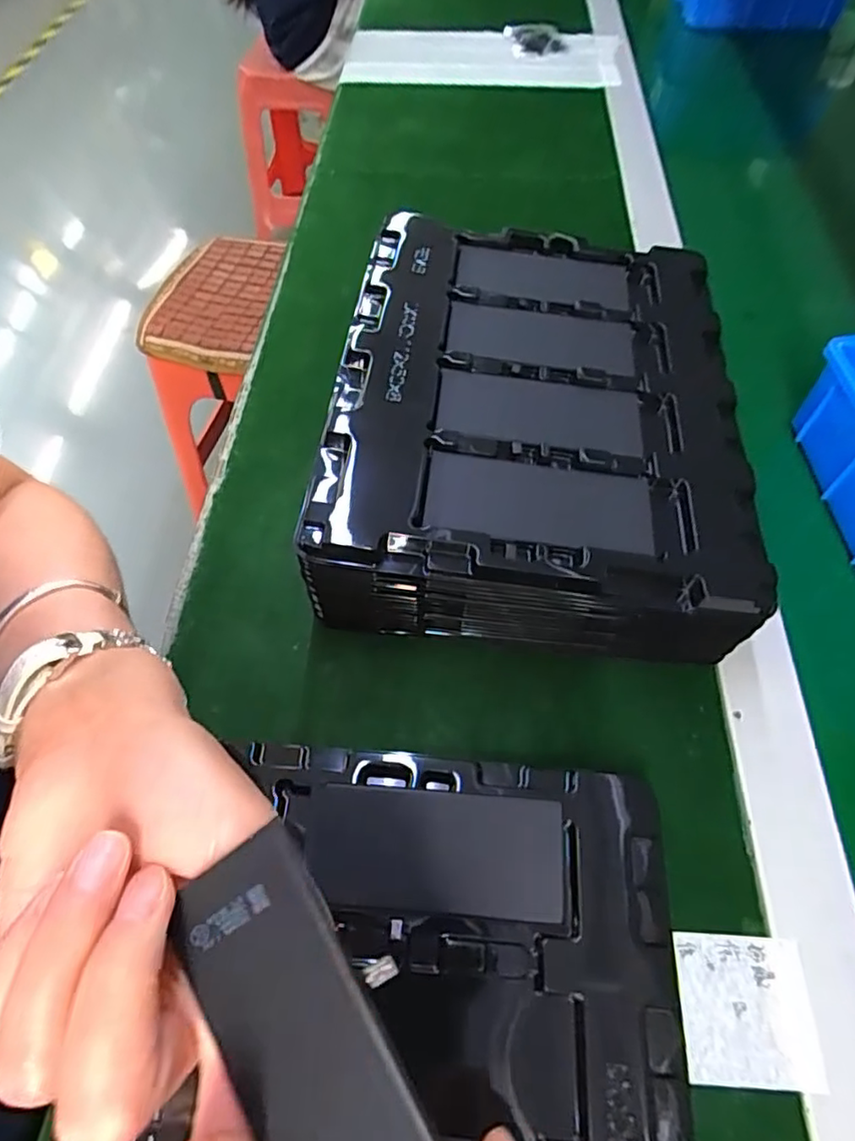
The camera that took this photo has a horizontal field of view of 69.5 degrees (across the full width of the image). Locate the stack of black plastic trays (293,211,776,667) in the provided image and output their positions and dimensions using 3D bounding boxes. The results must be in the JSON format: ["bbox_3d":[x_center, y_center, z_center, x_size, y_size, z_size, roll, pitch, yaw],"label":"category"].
[{"bbox_3d":[0.062,-0.092,0.370,0.220,0.077,0.275,5,58,4],"label":"stack of black plastic trays"}]

